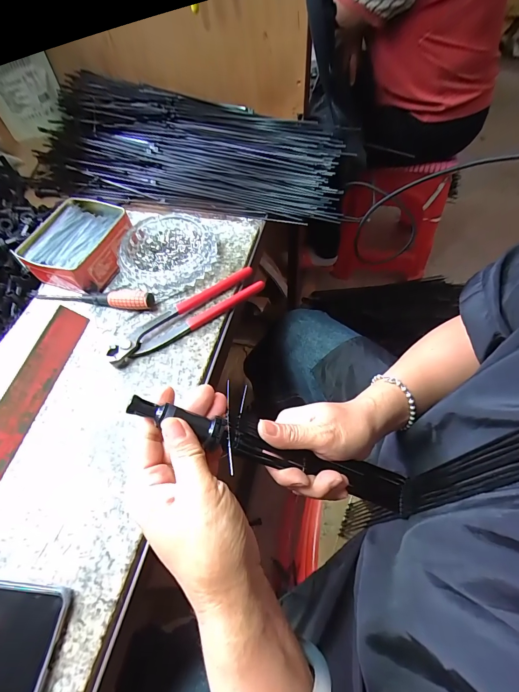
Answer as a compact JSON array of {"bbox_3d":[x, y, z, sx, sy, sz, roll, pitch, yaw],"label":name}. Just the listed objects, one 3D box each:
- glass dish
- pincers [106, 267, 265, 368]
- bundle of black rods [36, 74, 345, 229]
[{"bbox_3d":[-0.118,-0.121,0.424,0.119,0.031,0.115,-2,59,3],"label":"glass dish"},{"bbox_3d":[-0.087,-0.041,0.384,0.192,0.017,0.053,-29,61,-13],"label":"pincers"},{"bbox_3d":[-0.139,-0.344,0.565,0.585,0.060,0.261,16,61,13],"label":"bundle of black rods"}]

